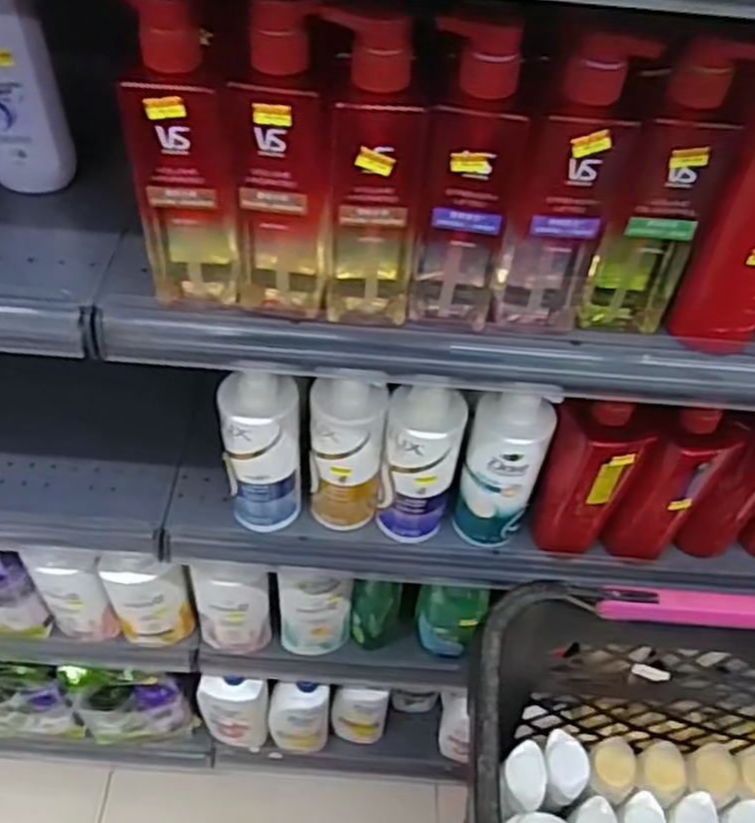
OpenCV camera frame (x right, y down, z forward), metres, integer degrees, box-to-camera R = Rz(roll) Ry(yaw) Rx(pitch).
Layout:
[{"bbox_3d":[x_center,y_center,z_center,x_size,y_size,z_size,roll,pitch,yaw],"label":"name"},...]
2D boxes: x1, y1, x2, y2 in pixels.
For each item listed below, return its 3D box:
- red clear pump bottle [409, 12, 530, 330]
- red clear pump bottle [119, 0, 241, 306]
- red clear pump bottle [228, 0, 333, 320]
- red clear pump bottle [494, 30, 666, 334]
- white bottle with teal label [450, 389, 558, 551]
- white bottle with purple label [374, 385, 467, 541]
[{"bbox_3d":[0.062,-0.148,0.522,0.063,0.222,0.046,8,51,1],"label":"red clear pump bottle"},{"bbox_3d":[-0.129,-0.160,0.515,0.075,0.212,0.042,-6,52,-10],"label":"red clear pump bottle"},{"bbox_3d":[-0.066,-0.158,0.518,0.073,0.215,0.045,0,51,-6],"label":"red clear pump bottle"},{"bbox_3d":[0.129,-0.141,0.522,0.060,0.210,0.054,18,52,9],"label":"red clear pump bottle"},{"bbox_3d":[0.129,0.058,0.788,0.085,0.205,0.065,15,52,6],"label":"white bottle with teal label"},{"bbox_3d":[0.041,0.058,0.776,0.075,0.209,0.056,12,51,4],"label":"white bottle with purple label"}]

